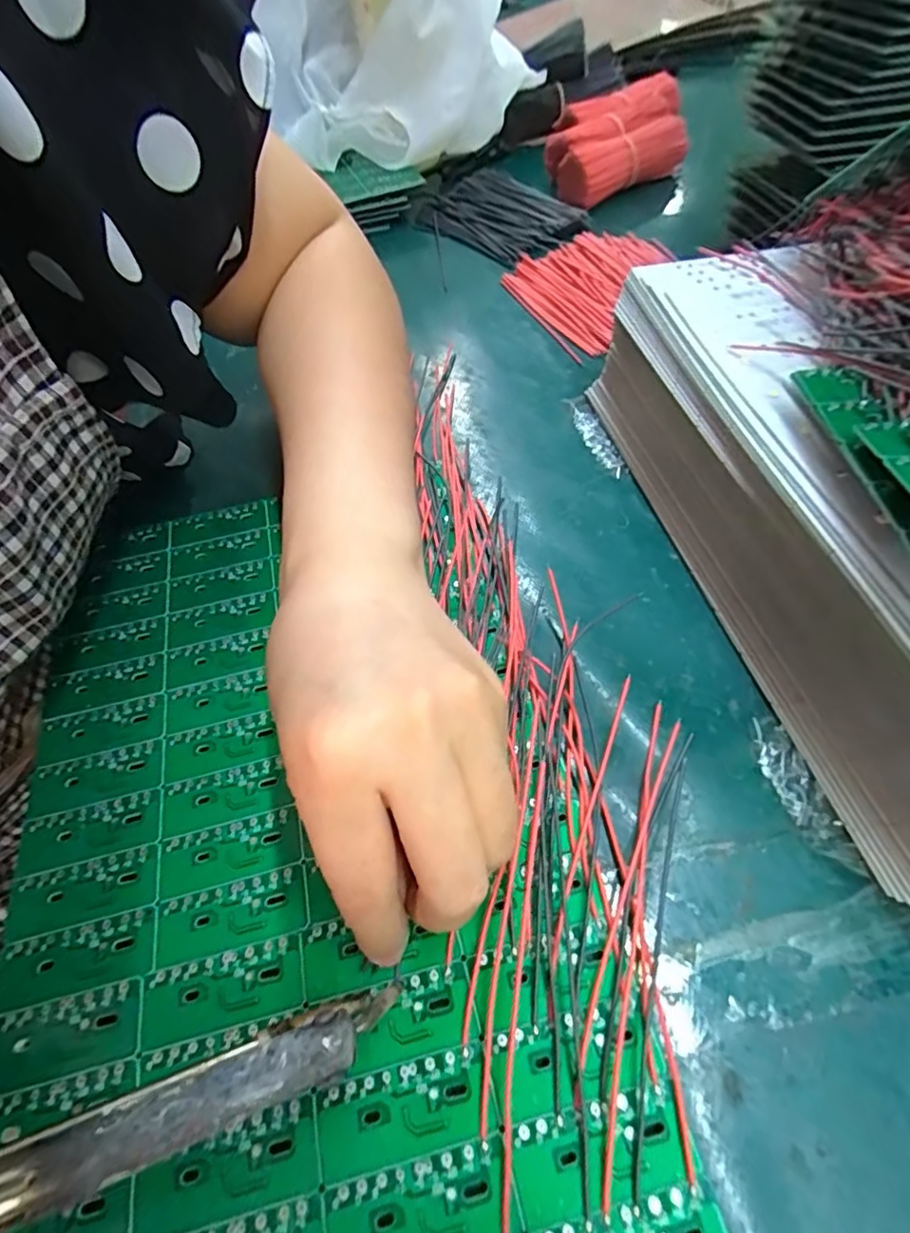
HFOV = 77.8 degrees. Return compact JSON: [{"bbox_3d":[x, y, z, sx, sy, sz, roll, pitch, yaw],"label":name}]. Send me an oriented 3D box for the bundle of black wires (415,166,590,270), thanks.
[{"bbox_3d":[0.037,-0.316,0.447,0.083,0.021,0.134,-37,62,-20],"label":"bundle of black wires"}]

